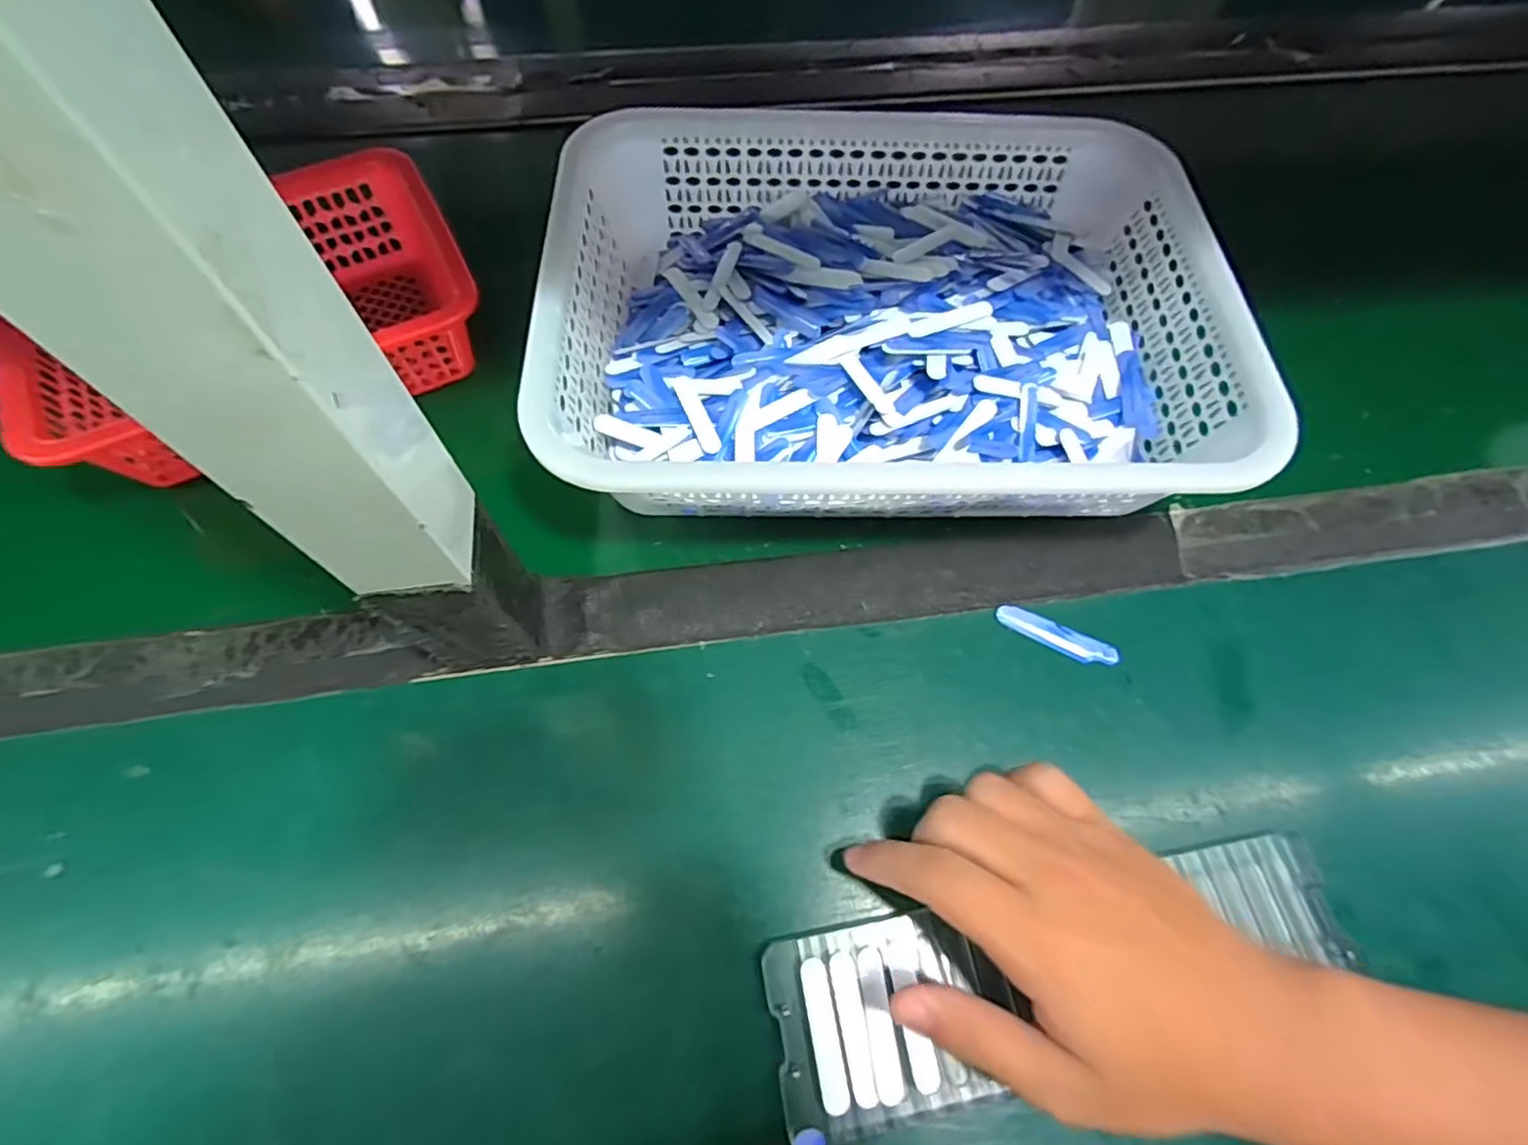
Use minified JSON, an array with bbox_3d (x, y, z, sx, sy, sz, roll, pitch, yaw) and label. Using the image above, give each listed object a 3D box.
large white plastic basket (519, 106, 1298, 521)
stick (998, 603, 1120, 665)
[{"bbox_3d":[0.066,-0.142,0.376,0.354,0.082,0.251,1,65,0],"label":"large white plastic basket"},{"bbox_3d":[0.151,0.033,0.338,0.062,0.004,0.014,22,67,9],"label":"stick"}]

